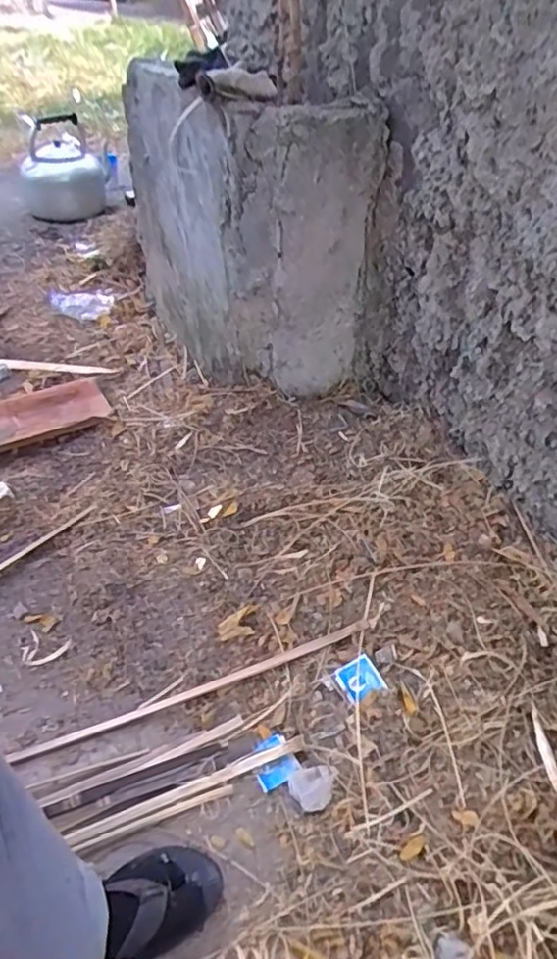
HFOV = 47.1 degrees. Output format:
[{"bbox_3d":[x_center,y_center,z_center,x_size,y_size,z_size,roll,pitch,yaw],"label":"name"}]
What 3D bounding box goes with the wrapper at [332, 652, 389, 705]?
[{"bbox_3d":[0.120,0.297,0.949,0.059,0.004,0.060,-28,52,-10],"label":"wrapper"}]

